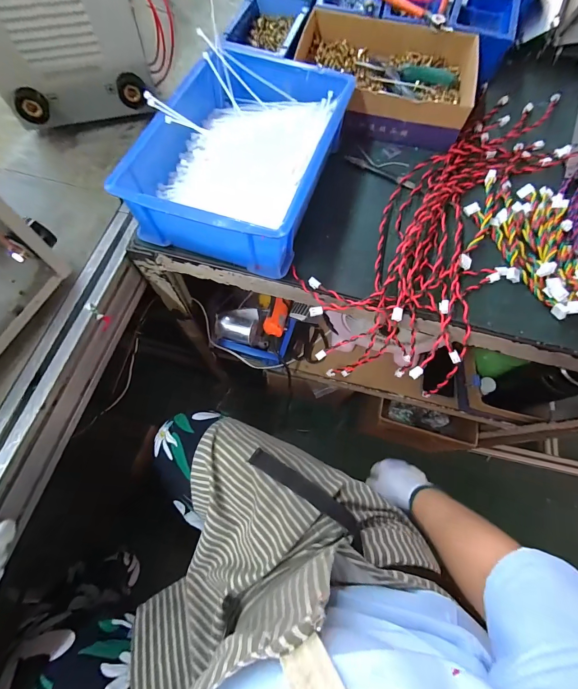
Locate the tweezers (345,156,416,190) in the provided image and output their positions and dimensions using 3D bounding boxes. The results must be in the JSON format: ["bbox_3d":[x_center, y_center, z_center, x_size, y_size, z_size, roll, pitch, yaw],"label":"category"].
[{"bbox_3d":[0.132,-0.252,0.477,0.110,0.005,0.014,32,71,13],"label":"tweezers"}]

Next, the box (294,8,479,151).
[{"bbox_3d":[0.150,-0.407,0.504,0.270,0.064,0.195,8,68,3],"label":"box"}]

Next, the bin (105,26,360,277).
[{"bbox_3d":[-0.055,-0.242,0.425,0.197,0.095,0.284,17,68,7],"label":"bin"}]

